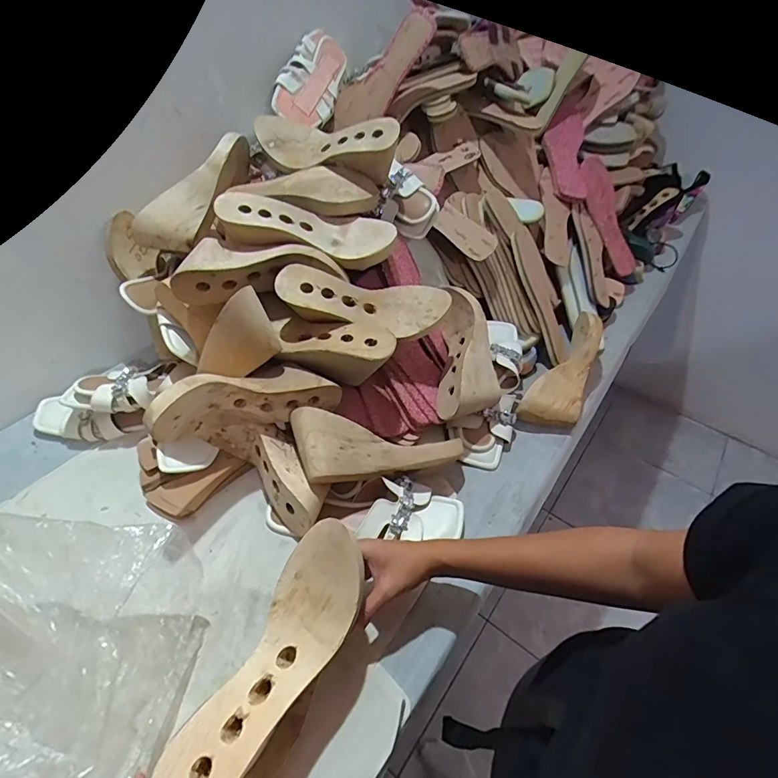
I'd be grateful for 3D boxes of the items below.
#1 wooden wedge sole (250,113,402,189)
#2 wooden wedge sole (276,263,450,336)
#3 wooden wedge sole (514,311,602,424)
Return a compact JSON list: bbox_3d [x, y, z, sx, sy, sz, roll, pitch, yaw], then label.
[{"bbox_3d":[-0.093,-0.359,0.652,0.226,0.070,0.075,26,51,22],"label":"wooden wedge sole"},{"bbox_3d":[-0.036,-0.117,0.603,0.225,0.062,0.071,6,45,-12],"label":"wooden wedge sole"},{"bbox_3d":[0.293,-0.030,0.722,0.078,0.091,0.235,26,51,21],"label":"wooden wedge sole"}]

